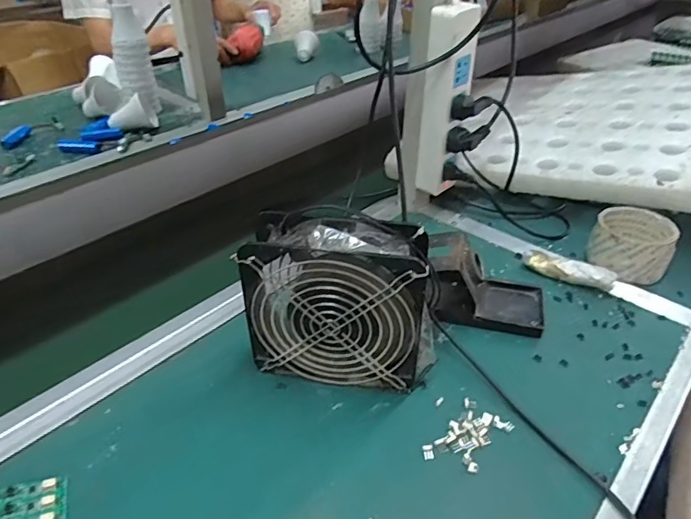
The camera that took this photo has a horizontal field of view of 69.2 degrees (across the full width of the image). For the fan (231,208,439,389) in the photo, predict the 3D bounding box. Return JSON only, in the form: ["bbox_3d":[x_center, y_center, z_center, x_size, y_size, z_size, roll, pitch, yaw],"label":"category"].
[{"bbox_3d":[-0.004,0.037,0.435,0.156,0.152,0.058,6,37,9],"label":"fan"}]

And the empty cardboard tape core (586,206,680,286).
[{"bbox_3d":[0.337,-0.019,0.590,0.084,0.057,0.089,0,37,0],"label":"empty cardboard tape core"}]

